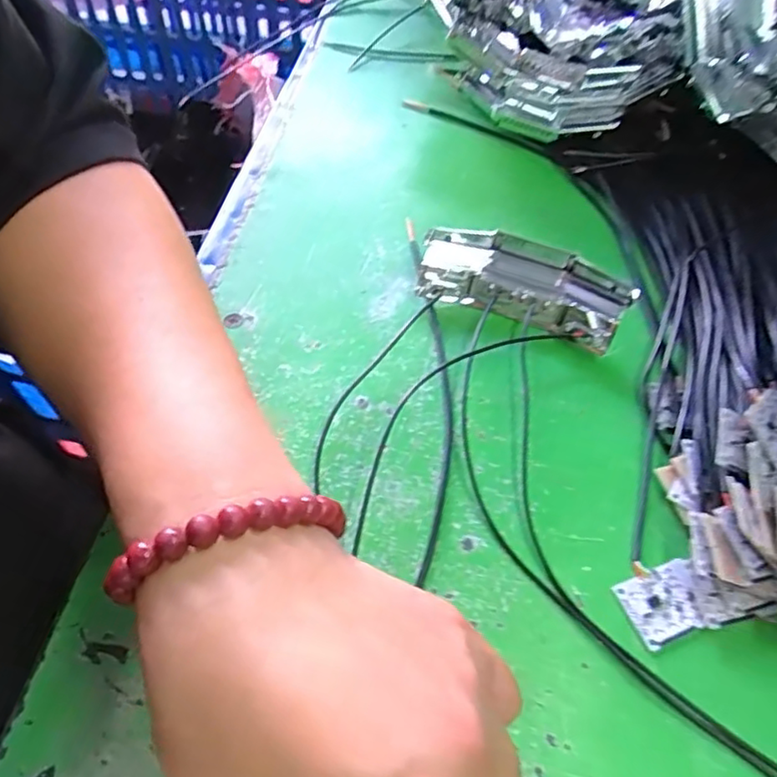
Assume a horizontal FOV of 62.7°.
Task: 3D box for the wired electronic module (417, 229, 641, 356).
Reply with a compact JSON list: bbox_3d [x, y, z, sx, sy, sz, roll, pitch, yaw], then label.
[{"bbox_3d":[0.064,-0.050,0.310,0.097,0.027,0.036,21,56,13],"label":"wired electronic module"}]

